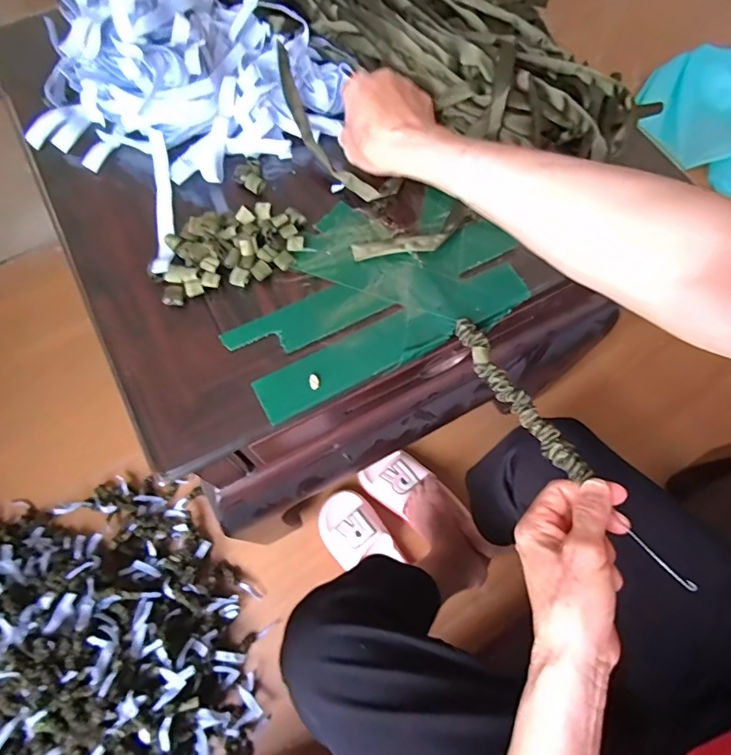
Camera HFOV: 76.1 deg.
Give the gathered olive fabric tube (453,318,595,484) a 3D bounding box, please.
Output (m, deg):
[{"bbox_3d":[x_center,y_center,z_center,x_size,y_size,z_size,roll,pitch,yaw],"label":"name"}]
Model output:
[{"bbox_3d":[0.118,0.015,0.368,0.019,0.017,0.151,-28,67,-13],"label":"gathered olive fabric tube"}]

